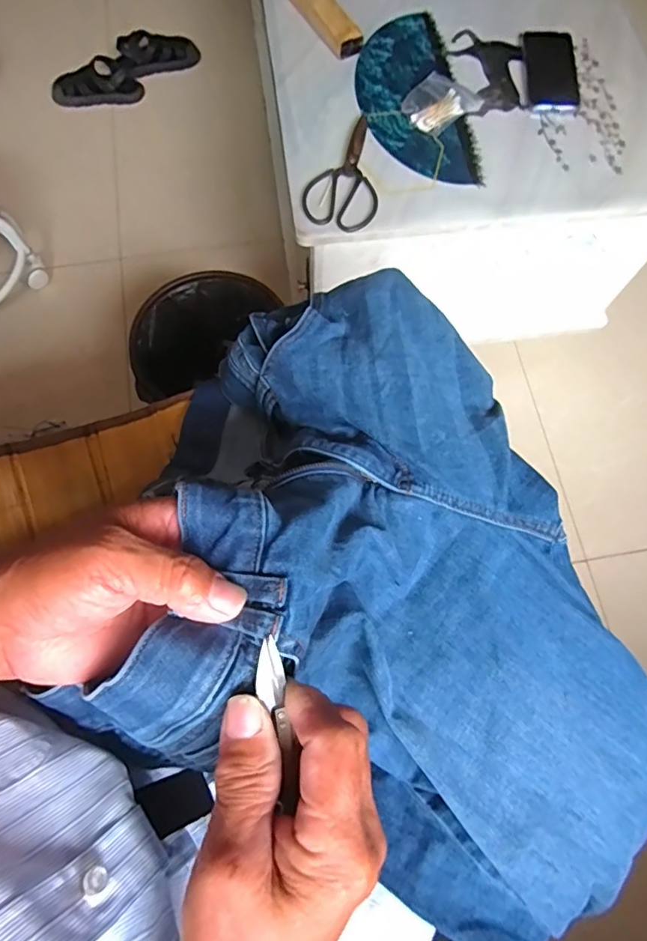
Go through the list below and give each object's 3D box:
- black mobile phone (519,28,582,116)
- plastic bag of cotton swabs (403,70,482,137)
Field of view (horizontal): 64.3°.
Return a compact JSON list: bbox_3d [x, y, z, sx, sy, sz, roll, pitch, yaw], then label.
[{"bbox_3d":[0.347,-0.607,0.783,0.078,0.005,0.176,4,72,-1],"label":"black mobile phone"},{"bbox_3d":[0.170,-0.542,0.760,0.081,0.020,0.109,42,75,11],"label":"plastic bag of cotton swabs"}]

